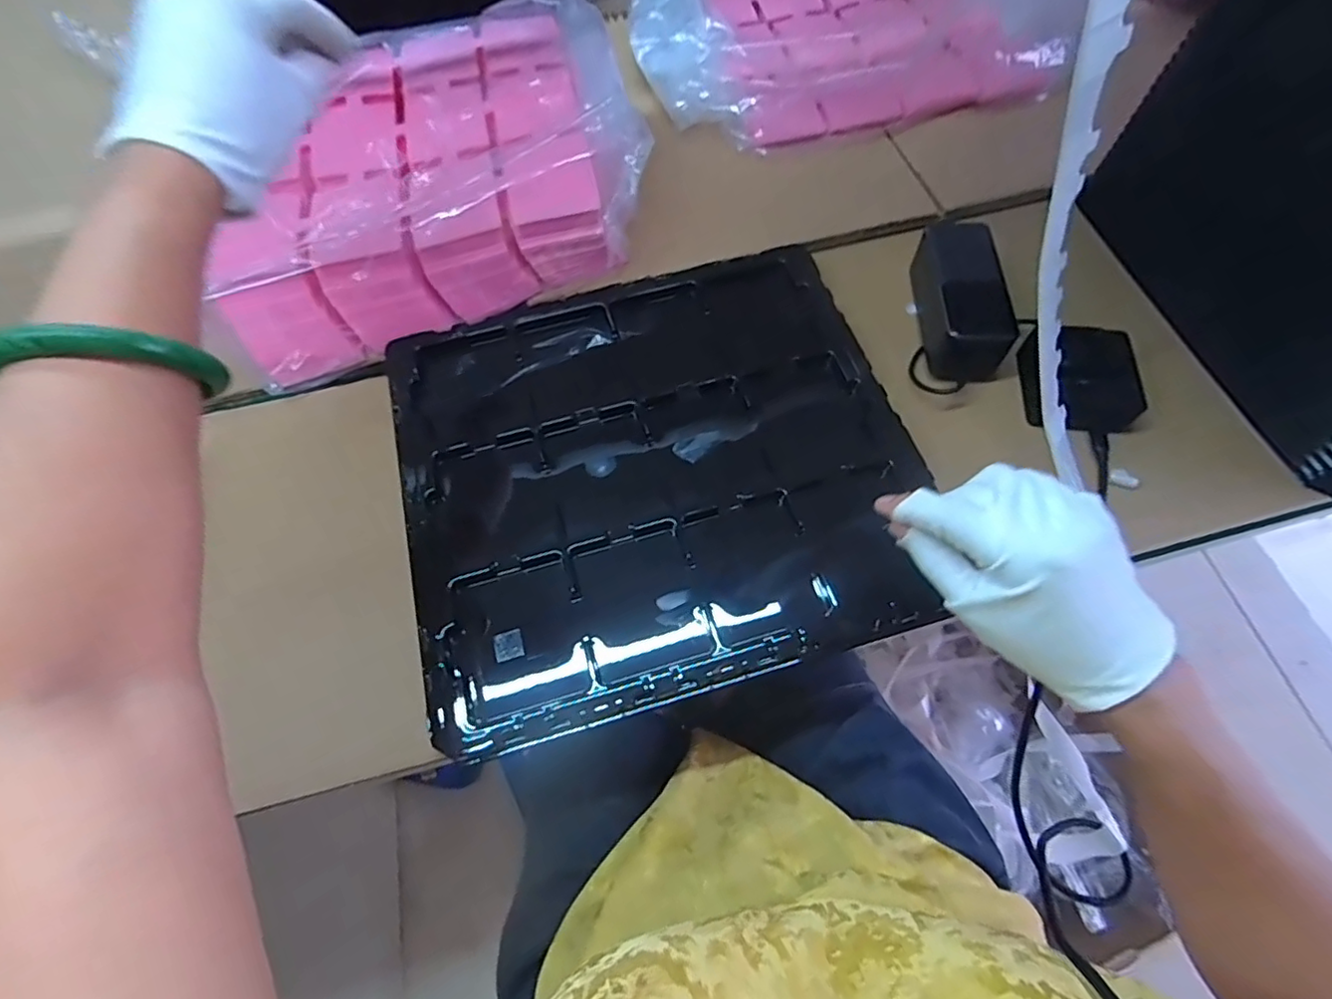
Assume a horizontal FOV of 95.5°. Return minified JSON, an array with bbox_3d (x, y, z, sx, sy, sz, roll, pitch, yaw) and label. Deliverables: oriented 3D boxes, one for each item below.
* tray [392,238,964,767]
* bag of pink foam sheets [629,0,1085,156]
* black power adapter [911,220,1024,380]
[{"bbox_3d":[-0.009,-0.025,0.472,0.366,0.040,0.340,-16,66,-6],"label":"tray"},{"bbox_3d":[0.188,-0.551,0.664,0.446,0.071,0.346,-11,65,-4],"label":"bag of pink foam sheets"},{"bbox_3d":[0.247,-0.170,0.508,0.057,0.044,0.139,-2,65,0],"label":"black power adapter"}]

